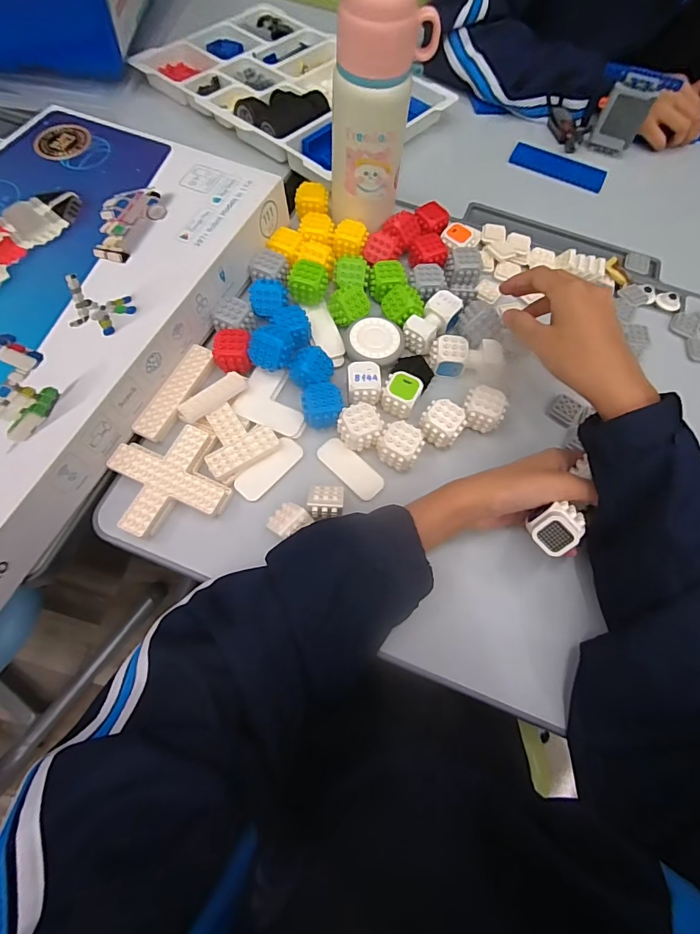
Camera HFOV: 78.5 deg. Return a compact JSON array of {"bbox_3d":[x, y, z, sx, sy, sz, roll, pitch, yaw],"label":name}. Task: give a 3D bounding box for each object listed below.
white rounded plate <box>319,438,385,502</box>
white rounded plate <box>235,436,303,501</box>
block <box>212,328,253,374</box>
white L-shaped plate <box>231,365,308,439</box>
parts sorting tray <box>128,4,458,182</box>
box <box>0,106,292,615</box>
[{"bbox_3d":[0.000,0.001,0.386,0.064,0.006,0.027,41,70,14],"label":"white rounded plate"},{"bbox_3d":[-0.072,0.001,0.382,0.026,0.004,0.066,45,74,2],"label":"white rounded plate"},{"bbox_3d":[-0.111,-0.109,0.406,0.034,0.027,0.032,-6,67,-6],"label":"block"},{"bbox_3d":[-0.069,-0.062,0.406,0.067,0.008,0.059,23,67,7],"label":"white L-shaped plate"},{"bbox_3d":[-0.083,-0.530,0.597,0.391,0.038,0.263,41,70,14],"label":"parts sorting tray"},{"bbox_3d":[-0.320,-0.121,0.379,0.307,0.051,0.528,23,67,7],"label":"box"}]

